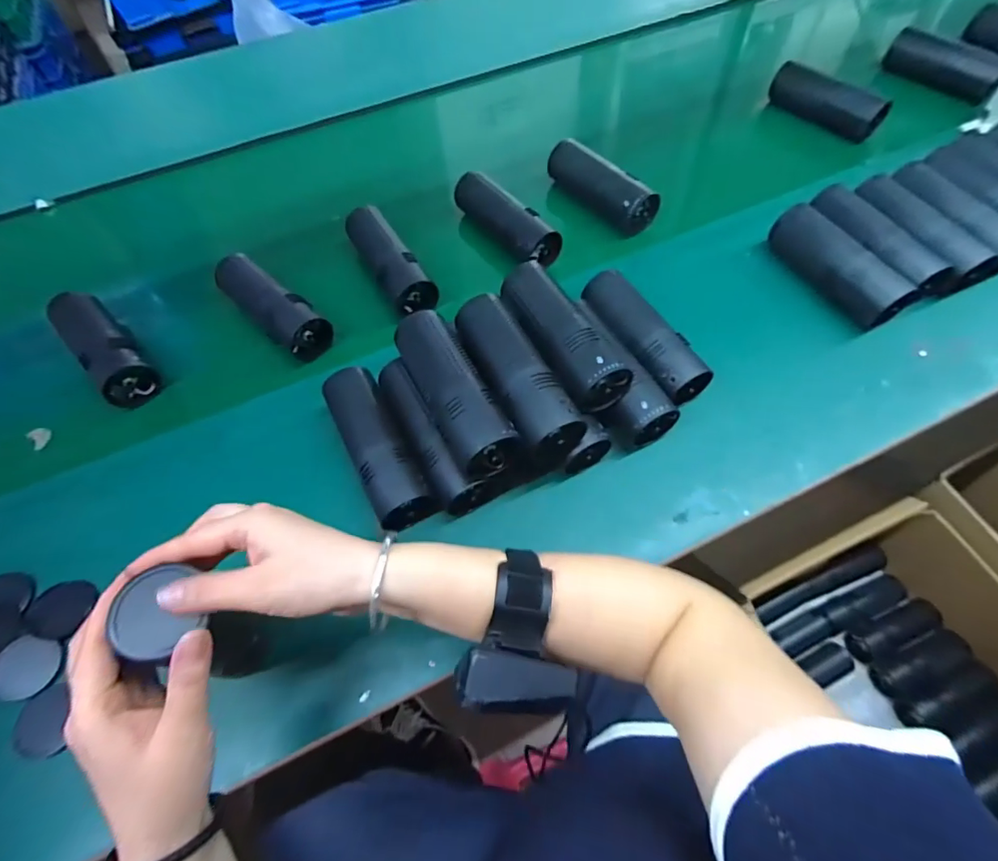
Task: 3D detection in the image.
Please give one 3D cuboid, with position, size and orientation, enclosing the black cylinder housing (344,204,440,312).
[{"bbox_3d":[-0.137,-0.210,0.606,0.047,0.046,0.171,-31,63,-14],"label":"black cylinder housing"}]

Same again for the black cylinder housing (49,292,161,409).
[{"bbox_3d":[-0.447,-0.098,0.560,0.163,0.064,0.059,40,69,22],"label":"black cylinder housing"}]

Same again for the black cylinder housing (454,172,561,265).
[{"bbox_3d":[0.006,-0.271,0.637,0.045,0.049,0.164,-39,65,-18],"label":"black cylinder housing"}]

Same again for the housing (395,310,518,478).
[{"bbox_3d":[-0.043,-0.036,0.447,0.051,0.051,0.169,-27,62,-12],"label":"housing"}]

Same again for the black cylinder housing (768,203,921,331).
[{"bbox_3d":[0.373,-0.187,0.553,0.052,0.044,0.163,-29,63,-13],"label":"black cylinder housing"}]

